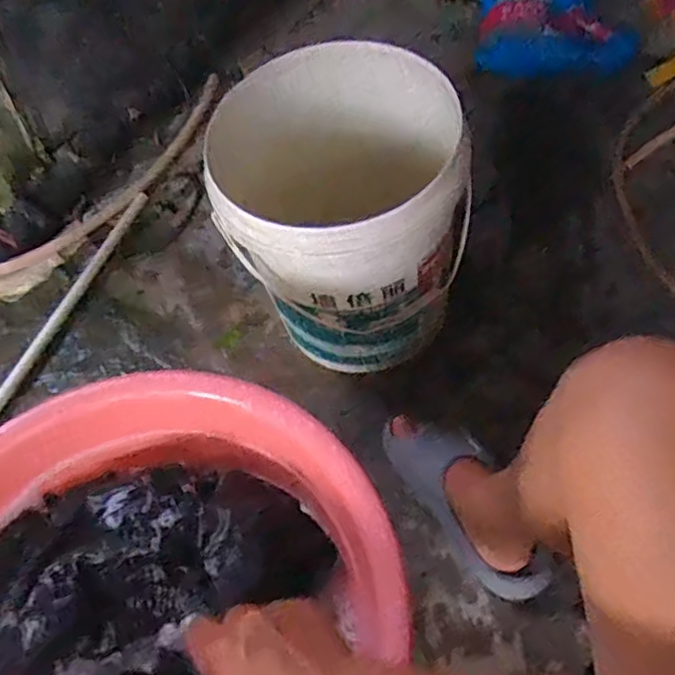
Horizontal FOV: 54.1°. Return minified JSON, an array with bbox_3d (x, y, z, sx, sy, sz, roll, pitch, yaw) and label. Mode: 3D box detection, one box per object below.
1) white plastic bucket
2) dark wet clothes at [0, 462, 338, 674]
[{"bbox_3d":[0.010,-0.138,0.892,0.296,0.365,0.275,-1,56,2],"label":"white plastic bucket"},{"bbox_3d":[-0.174,0.260,0.581,0.311,0.090,0.292,1,57,5],"label":"dark wet clothes"}]

